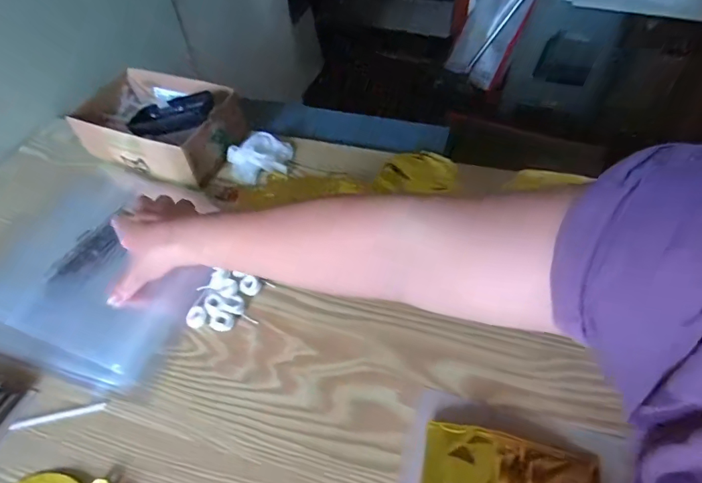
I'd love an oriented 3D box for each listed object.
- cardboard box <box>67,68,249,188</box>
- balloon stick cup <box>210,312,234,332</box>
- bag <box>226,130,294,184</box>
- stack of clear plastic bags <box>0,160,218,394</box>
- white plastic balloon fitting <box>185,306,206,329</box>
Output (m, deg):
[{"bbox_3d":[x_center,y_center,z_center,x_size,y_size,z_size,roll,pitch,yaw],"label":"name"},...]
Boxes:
[{"bbox_3d":[-0.257,-0.160,0.575,0.202,0.068,0.145,14,54,14],"label":"cardboard box"},{"bbox_3d":[-0.127,0.080,0.422,0.020,0.009,0.021,-1,52,2],"label":"balloon stick cup"},{"bbox_3d":[-0.119,-0.115,0.567,0.083,0.021,0.071,-18,53,-11],"label":"bag"},{"bbox_3d":[-0.280,0.018,0.481,0.255,0.018,0.249,13,54,12],"label":"stack of clear plastic bags"},{"bbox_3d":[-0.154,0.076,0.428,0.019,0.009,0.020,-1,52,2],"label":"white plastic balloon fitting"}]

